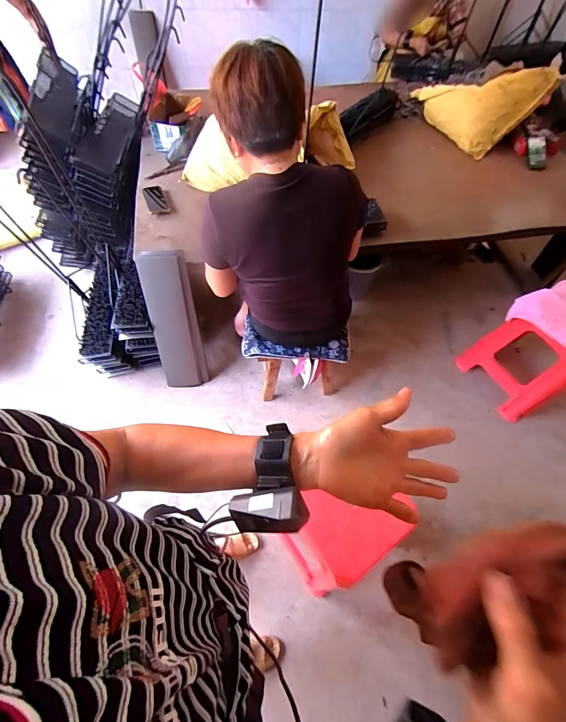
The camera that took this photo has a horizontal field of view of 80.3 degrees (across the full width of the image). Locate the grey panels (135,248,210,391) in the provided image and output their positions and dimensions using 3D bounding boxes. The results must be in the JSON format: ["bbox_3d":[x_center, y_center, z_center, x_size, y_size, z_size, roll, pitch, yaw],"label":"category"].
[{"bbox_3d":[-0.421,-0.127,1.299,0.179,0.593,0.064,-5,37,-5],"label":"grey panels"}]

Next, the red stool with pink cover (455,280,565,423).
[{"bbox_3d":[1.054,-0.048,1.398,0.358,0.453,0.346,-28,66,-16],"label":"red stool with pink cover"}]

